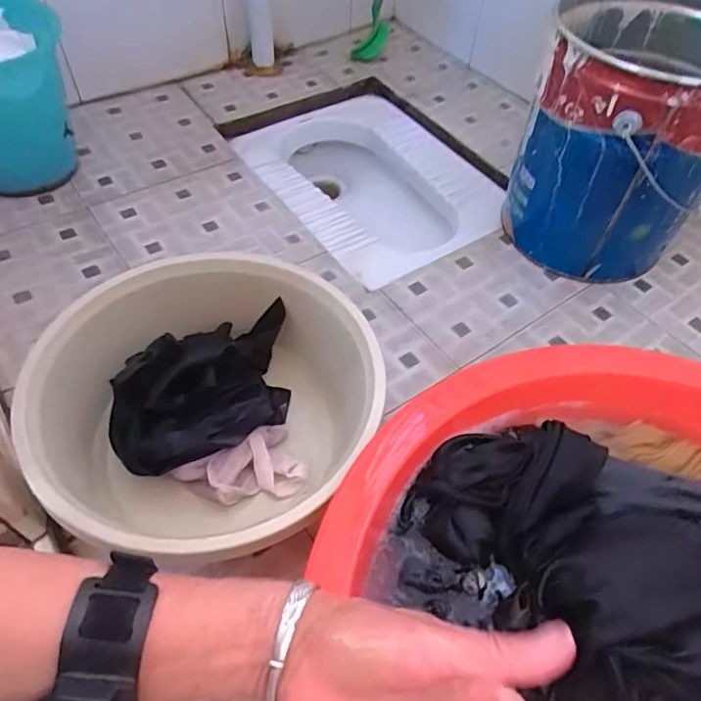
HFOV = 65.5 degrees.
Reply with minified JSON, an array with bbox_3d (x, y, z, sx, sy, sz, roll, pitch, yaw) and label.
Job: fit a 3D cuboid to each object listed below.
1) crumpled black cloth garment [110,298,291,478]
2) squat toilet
[{"bbox_3d":[-0.165,0.041,0.638,0.194,0.100,0.179,-11,54,-11],"label":"crumpled black cloth garment"},{"bbox_3d":[0.032,-0.299,1.081,0.358,0.134,0.512,-28,59,-22],"label":"squat toilet"}]

